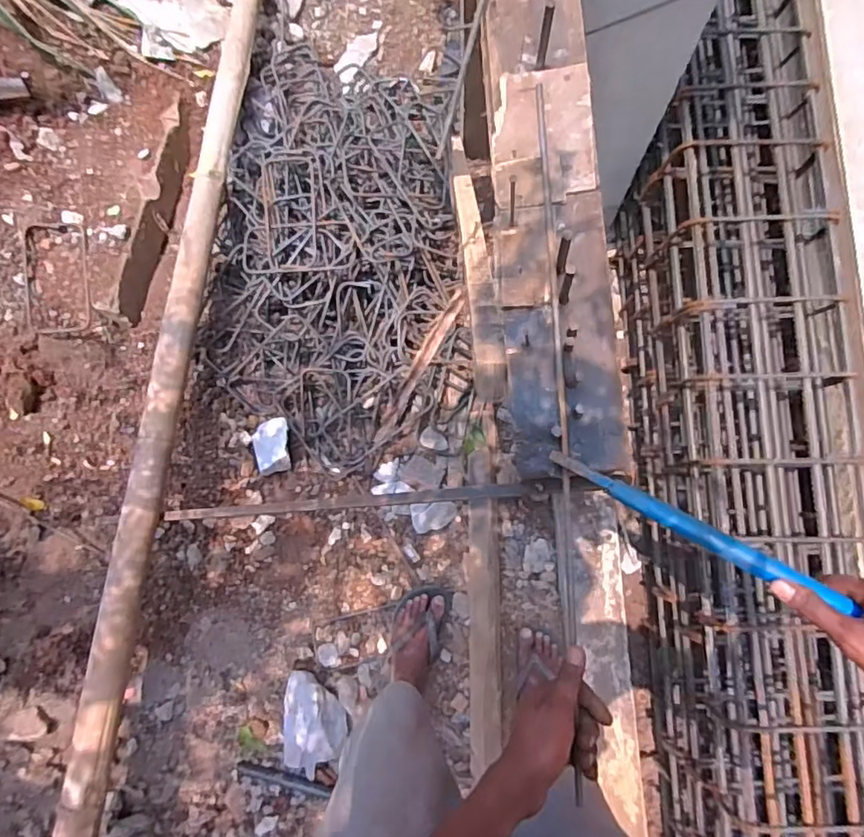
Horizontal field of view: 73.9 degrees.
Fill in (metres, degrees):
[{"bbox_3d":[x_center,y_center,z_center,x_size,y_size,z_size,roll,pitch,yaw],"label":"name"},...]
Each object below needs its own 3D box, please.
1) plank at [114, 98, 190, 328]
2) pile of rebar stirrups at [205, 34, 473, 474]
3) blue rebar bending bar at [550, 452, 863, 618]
[{"bbox_3d":[-0.652,-0.504,1.369,0.032,0.104,0.587,2,69,5],"label":"plank"},{"bbox_3d":[-0.234,-0.439,1.366,0.576,0.139,1.042,-5,81,3],"label":"pile of rebar stirrups"},{"bbox_3d":[0.245,0.104,0.560,0.276,0.017,0.021,28,84,16],"label":"blue rebar bending bar"}]

